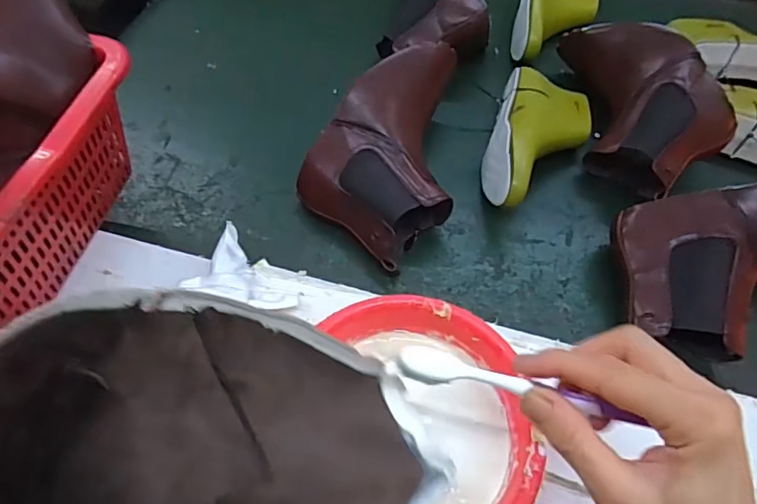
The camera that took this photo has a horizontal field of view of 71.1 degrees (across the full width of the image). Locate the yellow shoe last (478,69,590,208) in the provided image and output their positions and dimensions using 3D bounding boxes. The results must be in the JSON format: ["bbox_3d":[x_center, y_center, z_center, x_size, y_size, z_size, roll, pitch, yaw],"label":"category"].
[{"bbox_3d":[0.190,-0.129,0.631,0.107,0.084,0.221,17,58,8],"label":"yellow shoe last"}]

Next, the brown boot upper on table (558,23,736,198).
[{"bbox_3d":[0.291,-0.184,0.649,0.138,0.116,0.243,-33,64,-22],"label":"brown boot upper on table"}]

